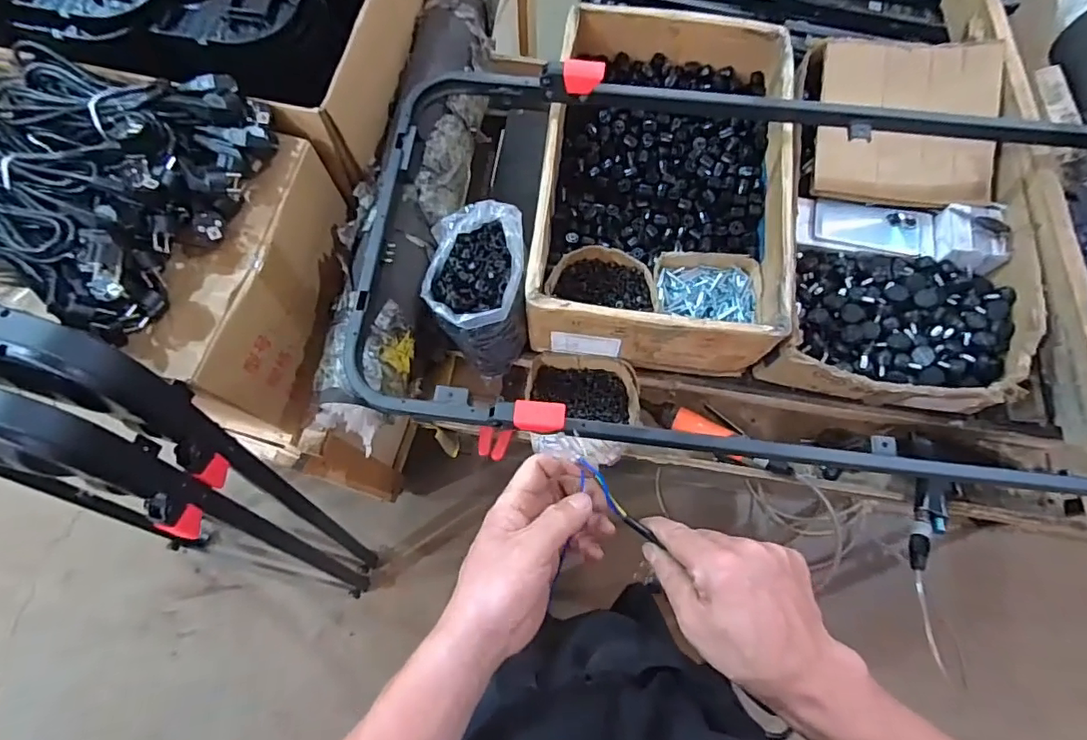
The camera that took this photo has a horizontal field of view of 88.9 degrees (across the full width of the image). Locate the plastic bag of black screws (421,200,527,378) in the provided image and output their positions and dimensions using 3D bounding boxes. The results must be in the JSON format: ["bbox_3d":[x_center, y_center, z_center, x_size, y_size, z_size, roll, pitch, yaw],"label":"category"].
[{"bbox_3d":[-0.088,-0.114,0.807,0.138,0.165,0.189,-4,72,-1],"label":"plastic bag of black screws"}]

